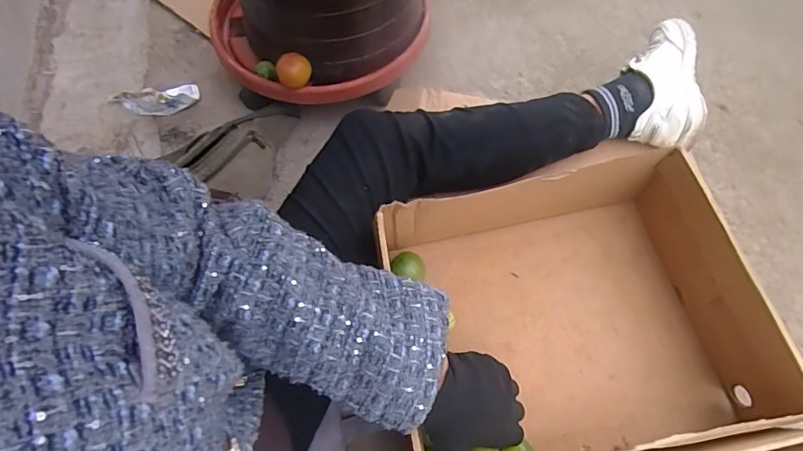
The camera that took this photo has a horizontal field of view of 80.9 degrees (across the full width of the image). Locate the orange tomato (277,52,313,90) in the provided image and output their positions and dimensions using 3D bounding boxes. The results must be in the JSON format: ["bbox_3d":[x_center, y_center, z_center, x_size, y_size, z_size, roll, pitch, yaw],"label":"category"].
[{"bbox_3d":[-0.154,-0.223,0.671,0.048,0.041,0.041,-22,66,-8],"label":"orange tomato"}]

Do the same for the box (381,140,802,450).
[{"bbox_3d":[0.173,0.083,0.490,0.334,0.120,0.257,-13,65,-4],"label":"box"}]

